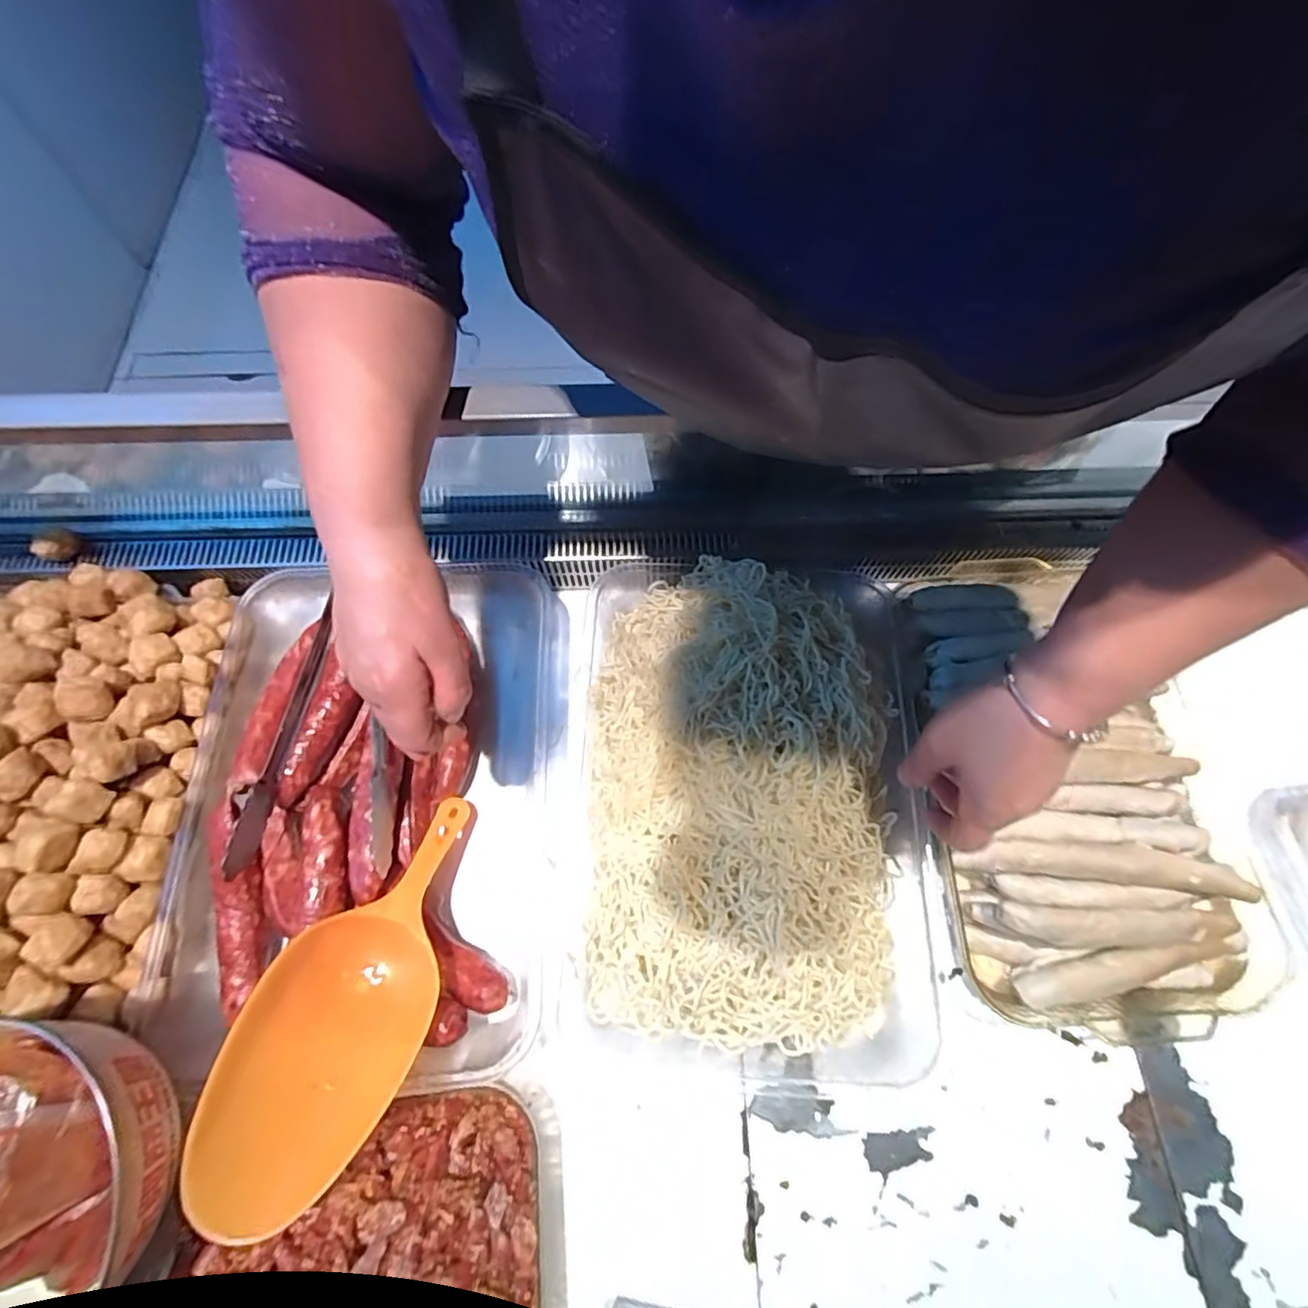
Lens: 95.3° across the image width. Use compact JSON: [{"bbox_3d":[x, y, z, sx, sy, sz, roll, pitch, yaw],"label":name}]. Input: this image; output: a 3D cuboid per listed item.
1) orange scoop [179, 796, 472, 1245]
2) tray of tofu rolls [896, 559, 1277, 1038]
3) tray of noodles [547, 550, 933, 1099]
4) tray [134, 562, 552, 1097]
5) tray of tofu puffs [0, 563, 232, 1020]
[{"bbox_3d":[-0.211,0.236,0.441,0.112,0.063,0.283,15,46,4],"label":"orange scoop"},{"bbox_3d":[0.344,0.102,0.508,0.231,0.060,0.393,-6,71,-3],"label":"tray of tofu rolls"},{"bbox_3d":[0.075,0.110,0.481,0.273,0.091,0.419,3,69,2],"label":"tray of noodles"},{"bbox_3d":[-0.245,0.120,0.520,0.289,0.082,0.422,-1,69,1],"label":"tray"},{"bbox_3d":[-0.506,0.094,0.474,0.269,0.077,0.372,-11,69,-3],"label":"tray of tofu puffs"}]

